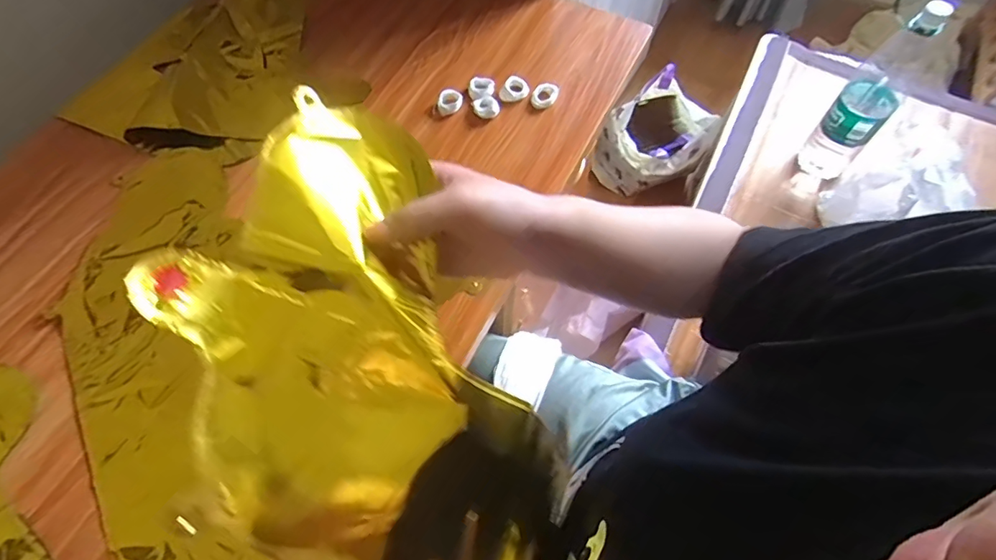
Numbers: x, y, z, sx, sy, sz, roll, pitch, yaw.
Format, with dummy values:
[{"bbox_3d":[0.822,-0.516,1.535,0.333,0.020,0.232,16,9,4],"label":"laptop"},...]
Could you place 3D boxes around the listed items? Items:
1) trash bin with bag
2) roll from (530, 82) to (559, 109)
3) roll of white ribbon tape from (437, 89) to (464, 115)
[{"bbox_3d":[0.414,-0.370,1.393,0.263,0.255,0.207,30,66,14],"label":"trash bin with bag"},{"bbox_3d":[0.055,-0.214,0.603,0.029,0.015,0.030,0,62,-1],"label":"roll"},{"bbox_3d":[-0.055,-0.204,0.598,0.029,0.021,0.025,-5,63,-3],"label":"roll of white ribbon tape"}]

